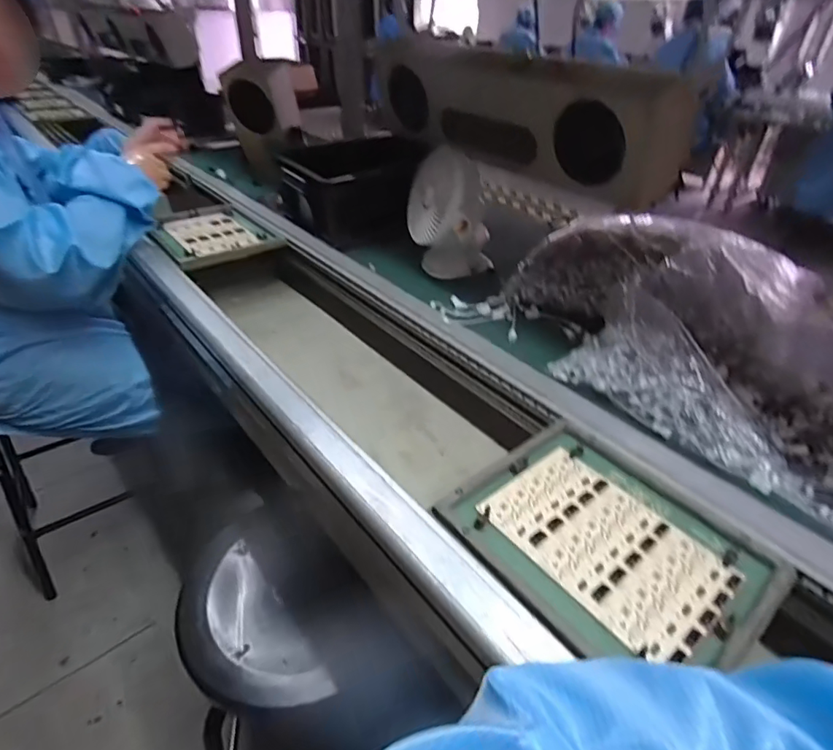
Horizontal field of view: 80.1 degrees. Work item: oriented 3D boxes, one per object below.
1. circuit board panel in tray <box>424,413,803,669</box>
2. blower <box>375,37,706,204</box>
[{"bbox_3d":[0.167,0.145,0.441,0.206,0.016,0.235,-24,44,-30],"label":"circuit board panel in tray"},{"bbox_3d":[0.145,-0.422,0.810,0.085,0.182,0.594,-27,45,-32],"label":"blower"}]

